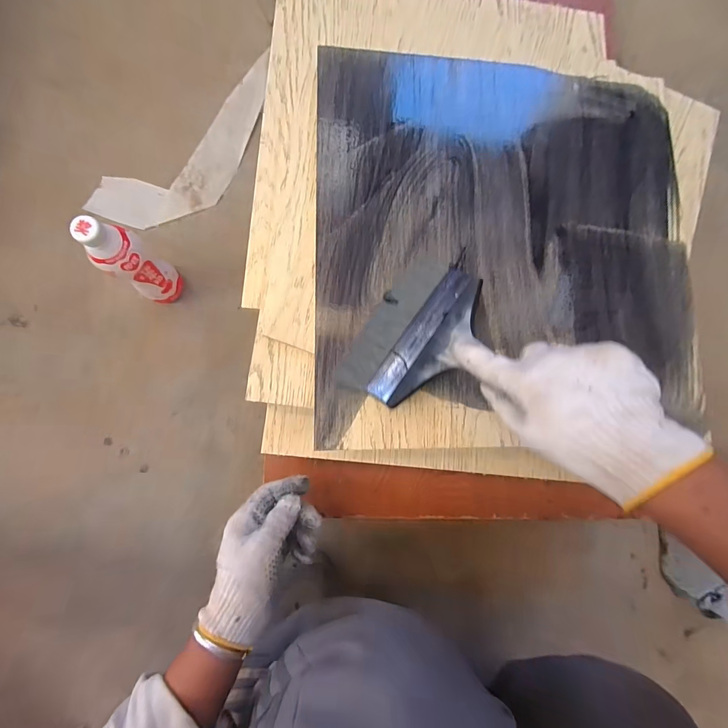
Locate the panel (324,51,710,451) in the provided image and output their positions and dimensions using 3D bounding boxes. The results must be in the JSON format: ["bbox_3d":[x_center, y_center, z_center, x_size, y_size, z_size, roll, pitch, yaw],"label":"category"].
[{"bbox_3d":[0.169,-0.142,0.429,0.445,0.007,0.467,1,83,-5],"label":"panel"}]

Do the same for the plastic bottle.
[{"bbox_3d":[-0.324,-0.140,0.519,0.053,0.202,0.058,4,82,-5],"label":"plastic bottle"}]

